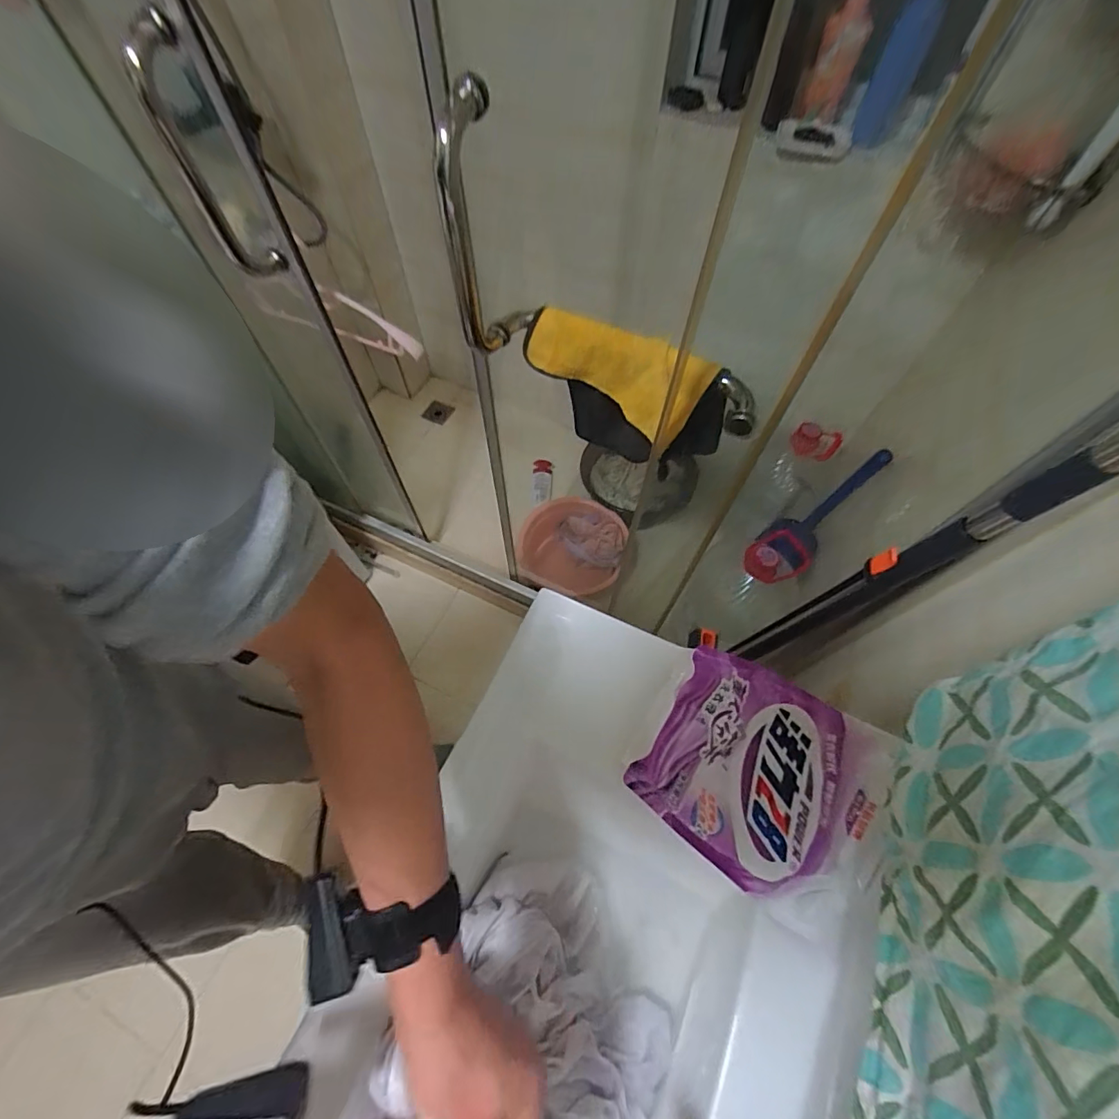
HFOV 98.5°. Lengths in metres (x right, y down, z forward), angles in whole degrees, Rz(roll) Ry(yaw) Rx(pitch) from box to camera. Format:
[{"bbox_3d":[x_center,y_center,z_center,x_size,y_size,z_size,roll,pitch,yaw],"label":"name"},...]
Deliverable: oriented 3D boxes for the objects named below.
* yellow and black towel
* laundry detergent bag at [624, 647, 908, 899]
[{"bbox_3d":[0.098,-0.240,0.763,0.313,0.265,0.107,34,67,15],"label":"yellow and black towel"},{"bbox_3d":[0.218,0.226,0.504,0.249,0.066,0.202,31,66,14],"label":"laundry detergent bag"}]

